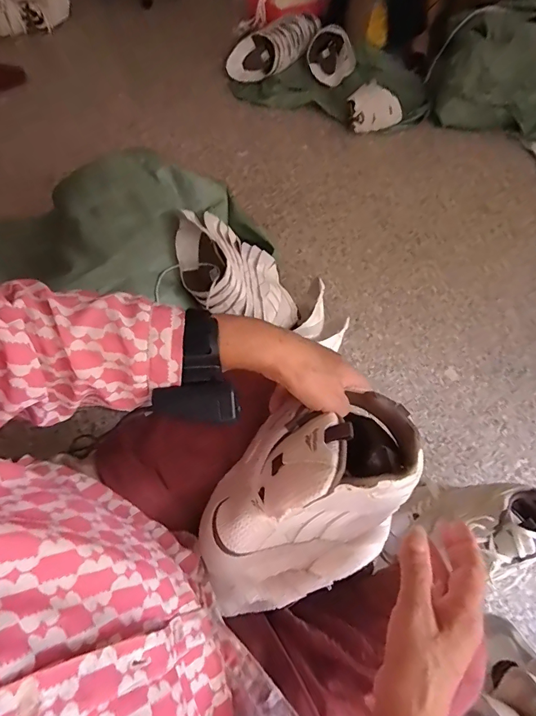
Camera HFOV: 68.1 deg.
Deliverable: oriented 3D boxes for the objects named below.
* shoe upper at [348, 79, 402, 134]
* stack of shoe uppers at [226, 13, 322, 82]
[{"bbox_3d":[0.386,-0.908,1.433,0.202,0.139,0.112,-13,65,-9],"label":"shoe upper"},{"bbox_3d":[0.036,-1.187,1.501,0.431,0.096,0.145,-33,69,-3],"label":"stack of shoe uppers"}]

